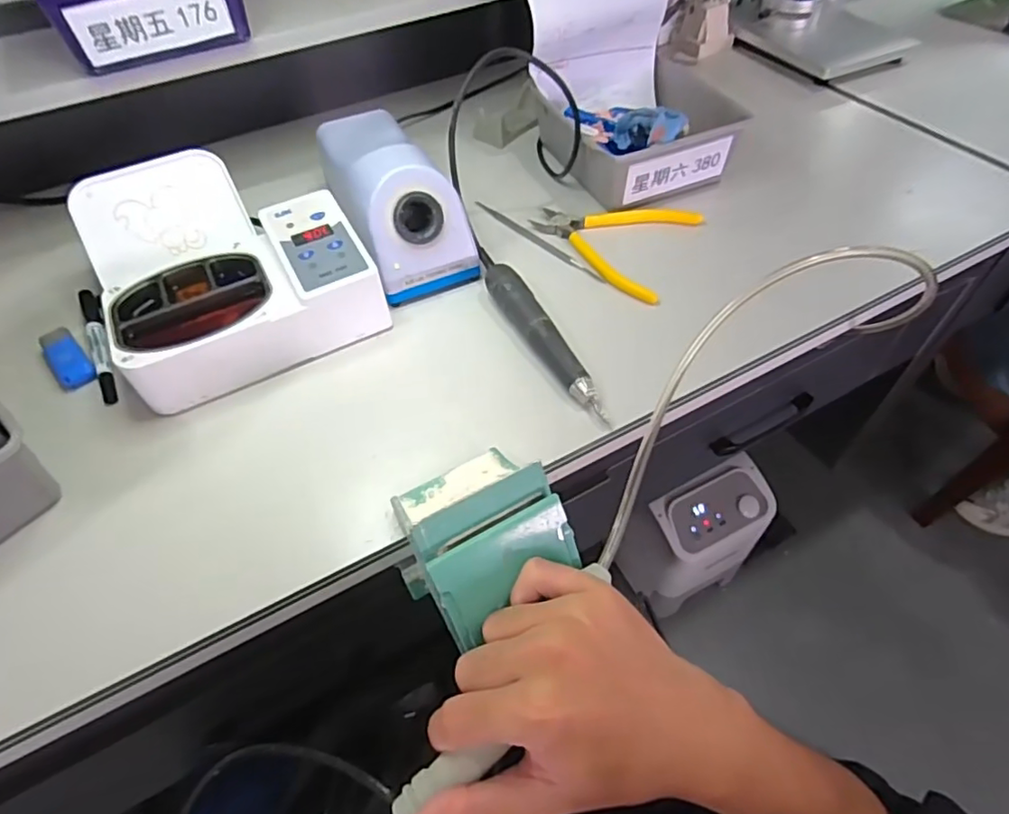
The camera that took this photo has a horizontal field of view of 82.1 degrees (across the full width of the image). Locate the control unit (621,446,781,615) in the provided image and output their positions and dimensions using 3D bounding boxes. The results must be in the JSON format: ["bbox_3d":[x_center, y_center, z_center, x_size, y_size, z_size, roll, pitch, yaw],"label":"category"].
[{"bbox_3d":[0.351,0.239,1.073,0.217,0.304,0.149,-22,54,-13],"label":"control unit"}]

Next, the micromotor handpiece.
[{"bbox_3d":[0.030,-0.054,0.433,0.025,0.022,0.163,-24,54,-15],"label":"micromotor handpiece"}]

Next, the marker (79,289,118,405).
[{"bbox_3d":[-0.325,-0.053,0.464,0.015,0.012,0.137,-27,55,-17],"label":"marker"}]

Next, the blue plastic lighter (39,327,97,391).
[{"bbox_3d":[-0.342,-0.039,0.452,0.024,0.014,0.062,-37,58,-23],"label":"blue plastic lighter"}]

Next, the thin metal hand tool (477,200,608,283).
[{"bbox_3d":[0.028,-0.153,0.529,0.010,0.004,0.163,-35,58,-22],"label":"thin metal hand tool"}]

